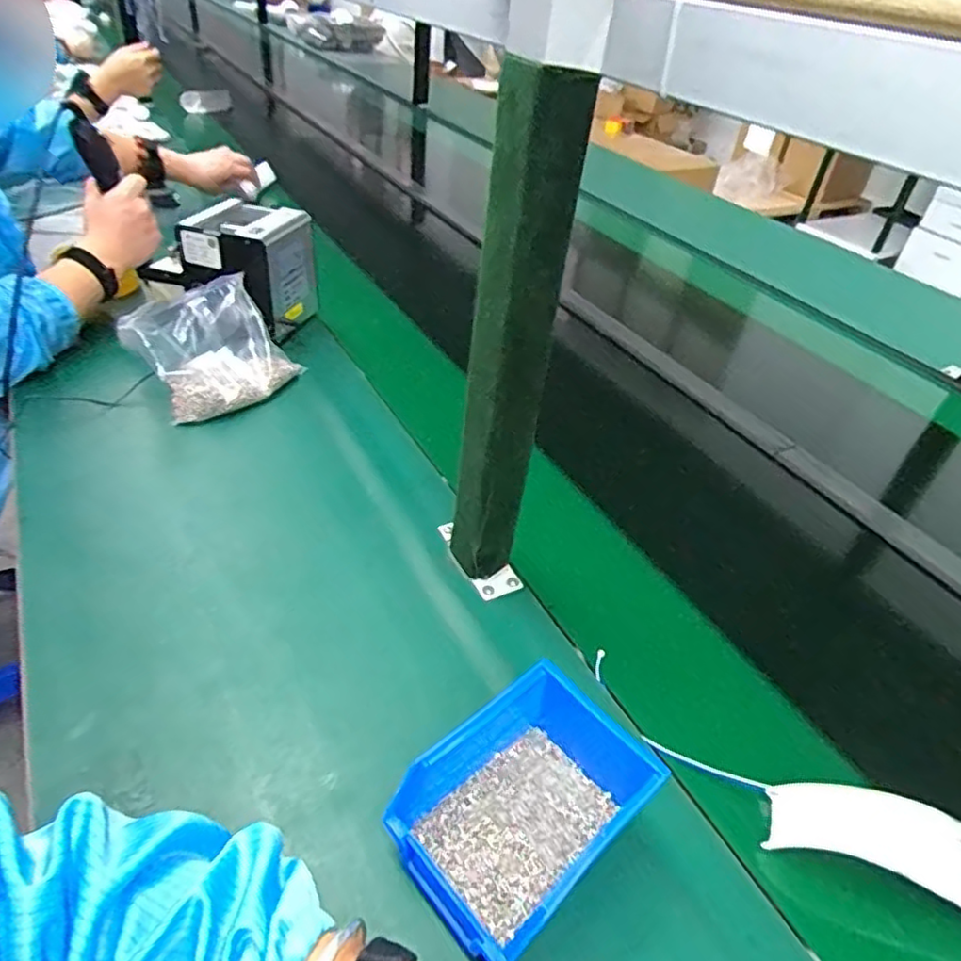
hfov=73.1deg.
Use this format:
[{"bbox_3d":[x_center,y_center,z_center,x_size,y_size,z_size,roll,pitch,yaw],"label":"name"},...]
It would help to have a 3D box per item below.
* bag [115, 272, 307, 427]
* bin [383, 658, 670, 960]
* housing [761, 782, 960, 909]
[{"bbox_3d":[-0.311,-0.152,0.764,0.120,0.102,0.168,32,46,27],"label":"bag"},{"bbox_3d":[0.032,0.198,0.406,0.162,0.064,0.106,-27,50,-34],"label":"bin"},{"bbox_3d":[0.294,0.249,0.426,0.188,0.034,0.056,20,41,15],"label":"housing"}]

